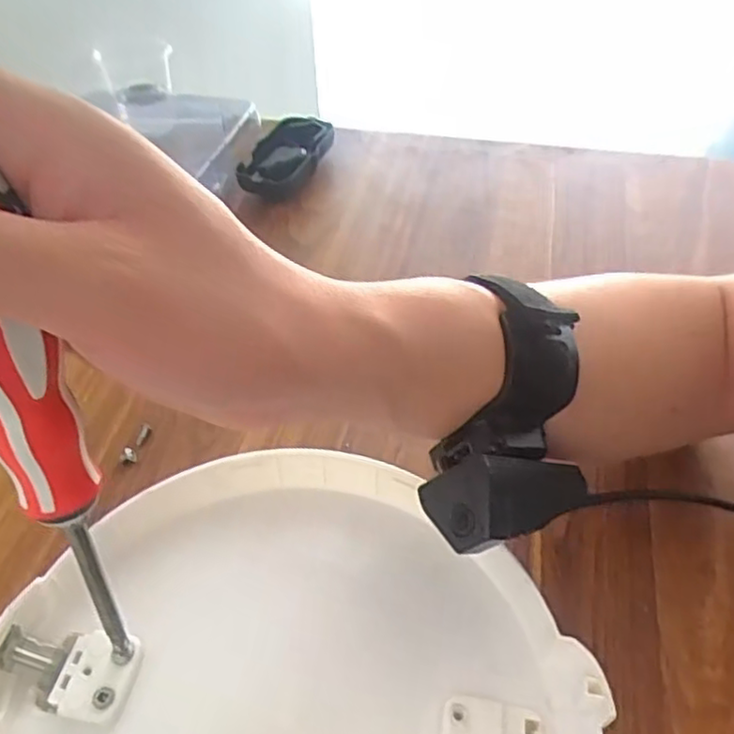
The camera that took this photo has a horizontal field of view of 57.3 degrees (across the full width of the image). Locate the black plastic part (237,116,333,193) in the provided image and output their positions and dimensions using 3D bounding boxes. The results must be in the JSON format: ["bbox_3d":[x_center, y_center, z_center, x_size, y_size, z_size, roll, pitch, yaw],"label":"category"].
[{"bbox_3d":[-0.070,-0.185,0.588,0.063,0.017,0.117,14,48,14],"label":"black plastic part"}]

